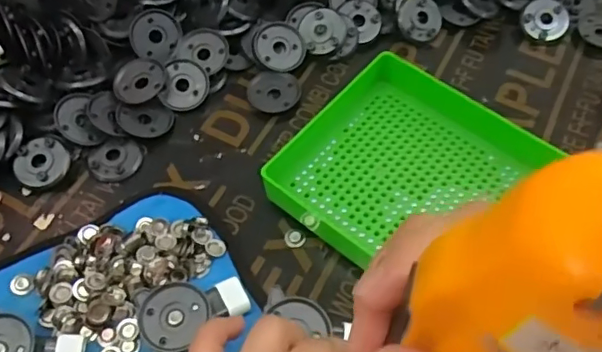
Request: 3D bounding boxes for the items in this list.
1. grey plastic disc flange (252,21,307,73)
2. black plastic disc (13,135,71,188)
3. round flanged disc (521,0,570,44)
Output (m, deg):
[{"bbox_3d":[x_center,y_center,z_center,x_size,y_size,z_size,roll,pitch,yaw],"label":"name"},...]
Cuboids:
[{"bbox_3d":[-0.018,-0.109,0.471,0.044,0.004,0.045,4,71,-12],"label":"grey plastic disc flange"},{"bbox_3d":[-0.194,-0.011,0.419,0.037,0.007,0.039,5,68,-13],"label":"black plastic disc"},{"bbox_3d":[0.213,-0.135,0.484,0.041,0.010,0.041,-3,75,12],"label":"round flanged disc"}]

